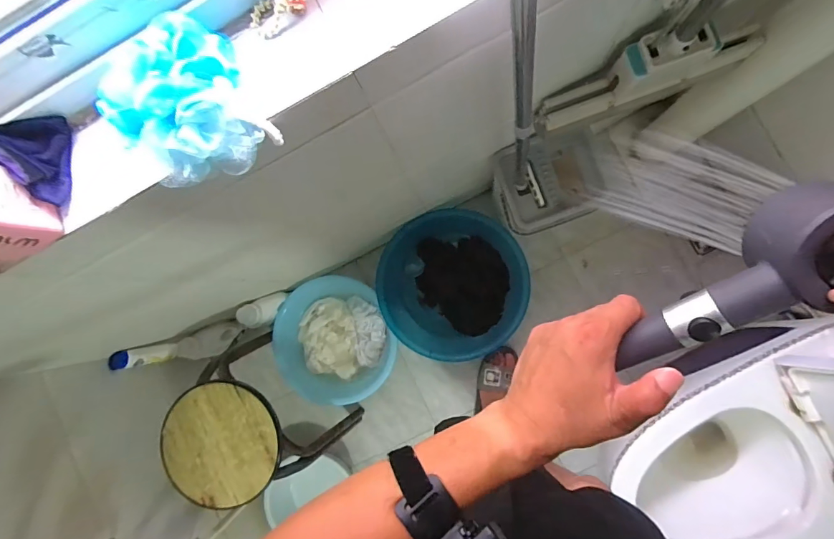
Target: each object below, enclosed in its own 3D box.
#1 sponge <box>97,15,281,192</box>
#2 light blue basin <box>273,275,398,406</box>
[{"bbox_3d":[-0.213,-0.151,0.374,0.112,0.090,0.131,-29,85,5],"label":"sponge"},{"bbox_3d":[-0.260,0.221,1.273,0.335,0.116,0.385,-30,85,5],"label":"light blue basin"}]

